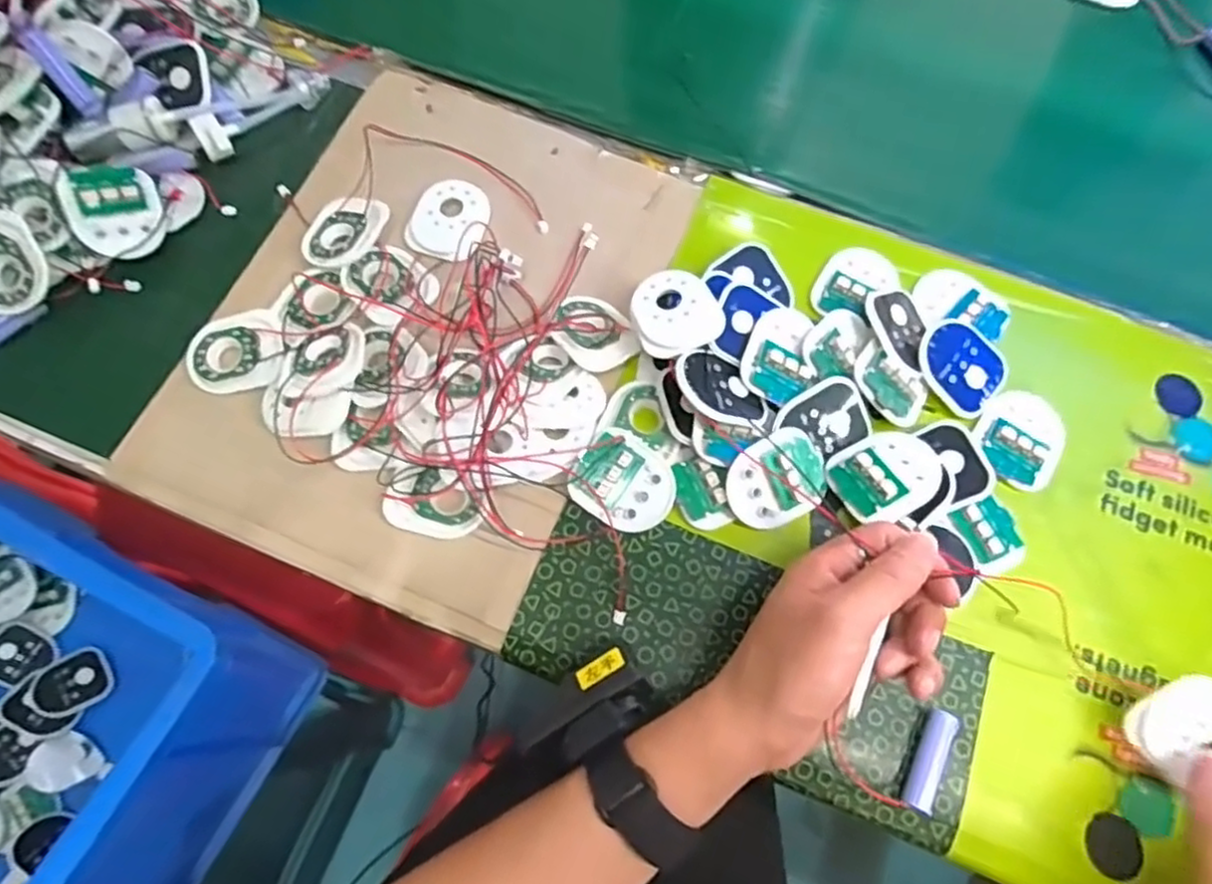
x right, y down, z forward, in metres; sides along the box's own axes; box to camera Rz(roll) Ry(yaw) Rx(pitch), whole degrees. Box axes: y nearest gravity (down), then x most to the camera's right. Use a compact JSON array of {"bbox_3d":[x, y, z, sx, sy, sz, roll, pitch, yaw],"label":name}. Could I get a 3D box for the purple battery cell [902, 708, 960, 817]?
[{"bbox_3d":[0.161,0.158,0.347,0.014,0.015,0.048,27,71,8],"label":"purple battery cell"}]

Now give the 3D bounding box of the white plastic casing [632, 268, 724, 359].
[{"bbox_3d":[0.038,-0.075,0.398,0.047,0.007,0.055,-31,71,-3],"label":"white plastic casing"}]

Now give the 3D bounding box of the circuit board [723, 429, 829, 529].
[{"bbox_3d":[0.097,0.020,0.387,0.058,0.012,0.049,-20,97,-7],"label":"circuit board"}]

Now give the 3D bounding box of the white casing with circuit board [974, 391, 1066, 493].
[{"bbox_3d":[0.247,-0.003,0.411,0.047,0.009,0.059,31,71,6],"label":"white casing with circuit board"}]

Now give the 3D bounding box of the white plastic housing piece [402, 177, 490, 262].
[{"bbox_3d":[-0.101,-0.146,0.453,0.048,0.008,0.059,21,70,6],"label":"white plastic housing piece"}]

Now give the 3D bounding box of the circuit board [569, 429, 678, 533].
[{"bbox_3d":[0.012,0.023,0.391,0.054,0.007,0.050,30,83,-2],"label":"circuit board"}]

